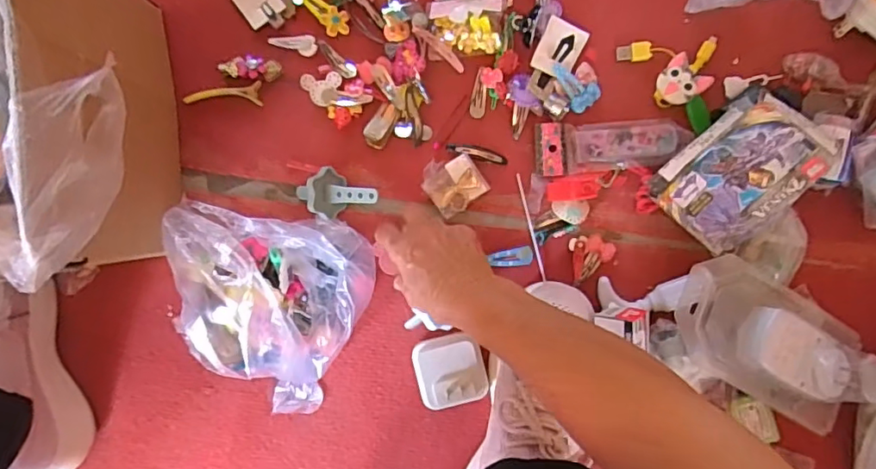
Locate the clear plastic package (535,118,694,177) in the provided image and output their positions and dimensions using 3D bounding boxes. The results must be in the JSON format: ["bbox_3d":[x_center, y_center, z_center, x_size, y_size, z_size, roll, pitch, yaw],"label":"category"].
[{"bbox_3d":[0.161,-0.081,0.512,0.137,0.006,0.049,-1,91,0],"label":"clear plastic package"}]

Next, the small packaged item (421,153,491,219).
[{"bbox_3d":[0.014,-0.049,0.520,0.052,0.008,0.052,-36,91,0],"label":"small packaged item"}]

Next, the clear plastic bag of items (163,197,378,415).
[{"bbox_3d":[-0.153,0.071,0.477,0.159,0.100,0.178,14,91,-1],"label":"clear plastic bag of items"}]

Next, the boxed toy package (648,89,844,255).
[{"bbox_3d":[0.258,-0.057,0.474,0.092,0.029,0.124,40,117,1],"label":"boxed toy package"}]

